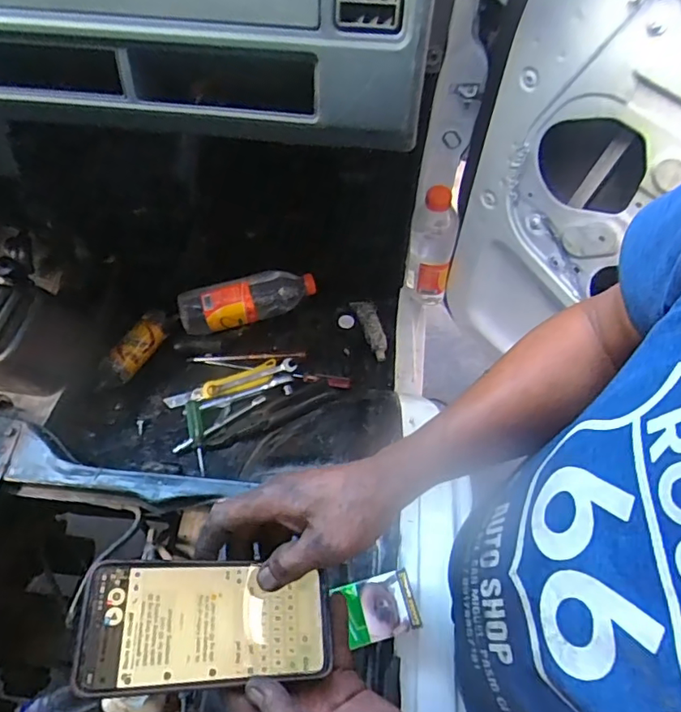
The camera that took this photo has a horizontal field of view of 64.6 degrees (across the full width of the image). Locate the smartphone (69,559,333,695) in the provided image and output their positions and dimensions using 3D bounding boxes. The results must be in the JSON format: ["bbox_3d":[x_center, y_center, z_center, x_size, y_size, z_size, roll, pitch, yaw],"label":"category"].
[{"bbox_3d":[-0.086,0.182,0.368,0.165,0.007,0.077,11,55,-18],"label":"smartphone"}]

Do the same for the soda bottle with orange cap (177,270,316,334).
[{"bbox_3d":[-0.173,-0.104,1.010,0.254,0.064,0.074,-15,59,-11],"label":"soda bottle with orange cap"}]

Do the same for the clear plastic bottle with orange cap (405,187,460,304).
[{"bbox_3d":[0.158,-0.193,0.925,0.070,0.239,0.083,6,57,2],"label":"clear plastic bottle with orange cap"}]

